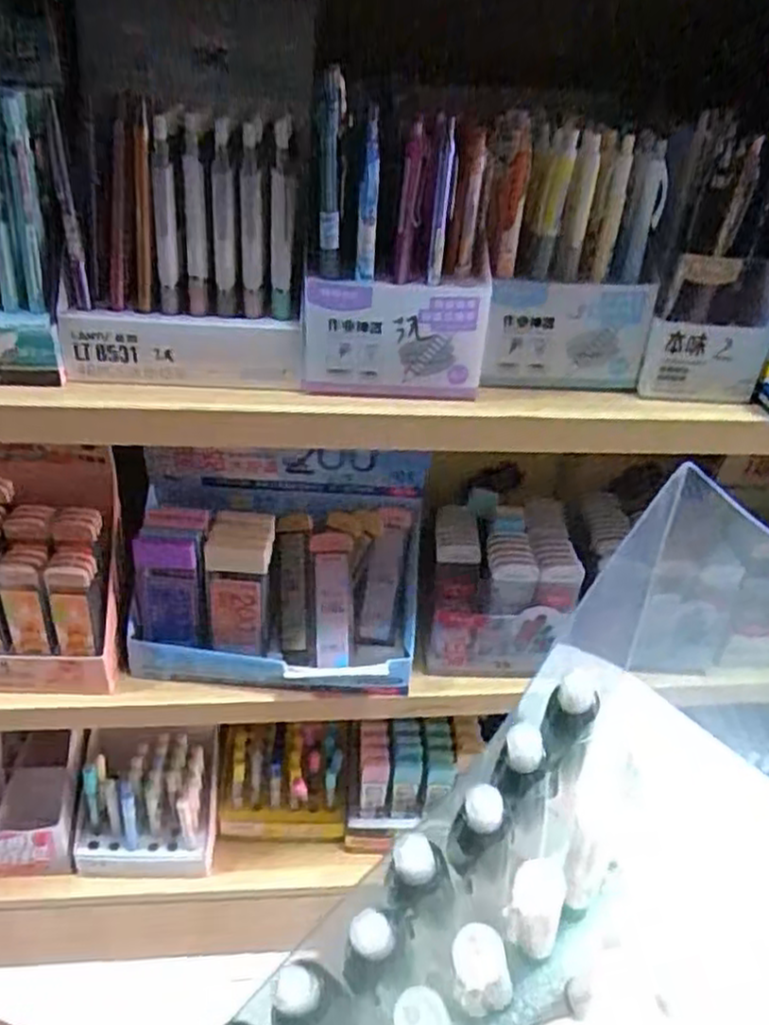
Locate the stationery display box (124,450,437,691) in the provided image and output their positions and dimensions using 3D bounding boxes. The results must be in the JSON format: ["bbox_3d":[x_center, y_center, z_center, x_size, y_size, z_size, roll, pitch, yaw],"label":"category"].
[{"bbox_3d":[-0.084,0.041,0.581,0.220,0.152,0.110,5,34,0],"label":"stationery display box"}]

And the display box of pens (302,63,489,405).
[{"bbox_3d":[0.007,-0.150,0.441,0.108,0.144,0.072,3,34,-3],"label":"display box of pens"}]

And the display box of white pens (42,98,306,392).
[{"bbox_3d":[-0.121,-0.172,0.452,0.133,0.147,0.126,-1,35,-9],"label":"display box of white pens"}]

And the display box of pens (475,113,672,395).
[{"bbox_3d":[0.111,-0.154,0.465,0.104,0.137,0.062,-1,35,-8],"label":"display box of pens"}]

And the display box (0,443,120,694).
[{"bbox_3d":[-0.272,0.047,0.559,0.141,0.140,0.087,4,34,-2],"label":"display box"}]

